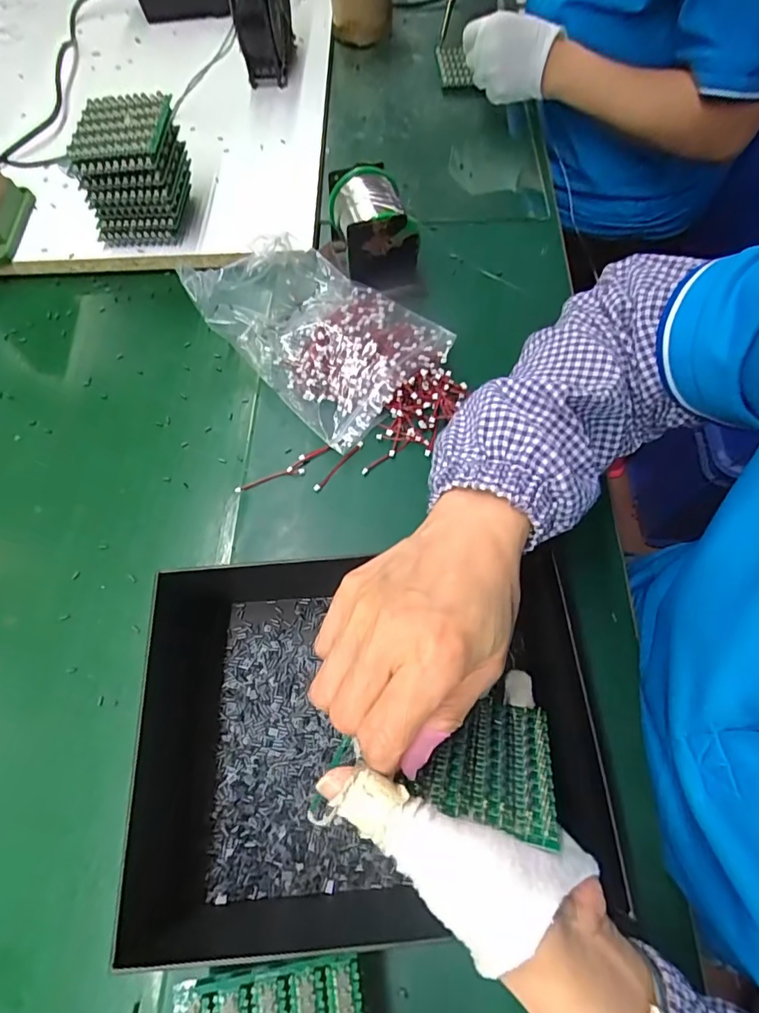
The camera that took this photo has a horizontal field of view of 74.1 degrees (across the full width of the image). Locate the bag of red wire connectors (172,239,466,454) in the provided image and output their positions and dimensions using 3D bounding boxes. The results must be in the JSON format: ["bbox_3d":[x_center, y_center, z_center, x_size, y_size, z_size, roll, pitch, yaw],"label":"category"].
[{"bbox_3d":[-0.043,-0.144,0.440,0.229,0.065,0.147,34,70,16],"label":"bag of red wire connectors"}]

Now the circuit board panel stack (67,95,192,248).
[{"bbox_3d":[-0.233,-0.320,0.487,0.088,0.097,0.079,1,65,2],"label":"circuit board panel stack"}]

